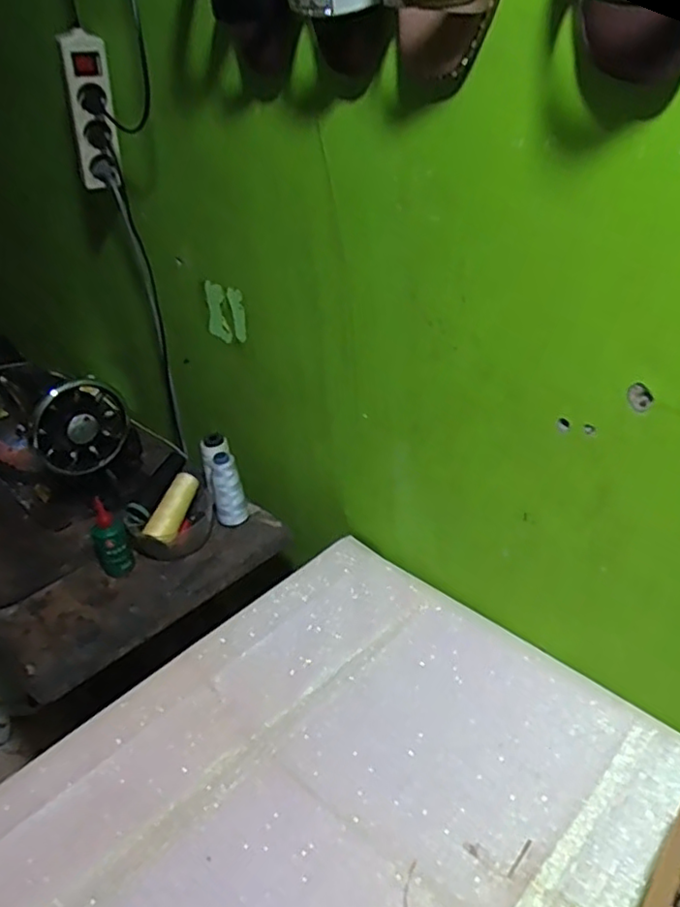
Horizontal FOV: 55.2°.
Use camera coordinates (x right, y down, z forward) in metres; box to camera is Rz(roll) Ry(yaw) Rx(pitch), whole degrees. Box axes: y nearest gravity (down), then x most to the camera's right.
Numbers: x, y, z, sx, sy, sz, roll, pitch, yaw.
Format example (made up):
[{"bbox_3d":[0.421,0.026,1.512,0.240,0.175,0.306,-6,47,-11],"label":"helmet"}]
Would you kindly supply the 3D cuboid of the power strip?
[{"bbox_3d":[-0.322,-0.433,0.847,0.057,0.189,0.047,-29,60,-30],"label":"power strip"}]

